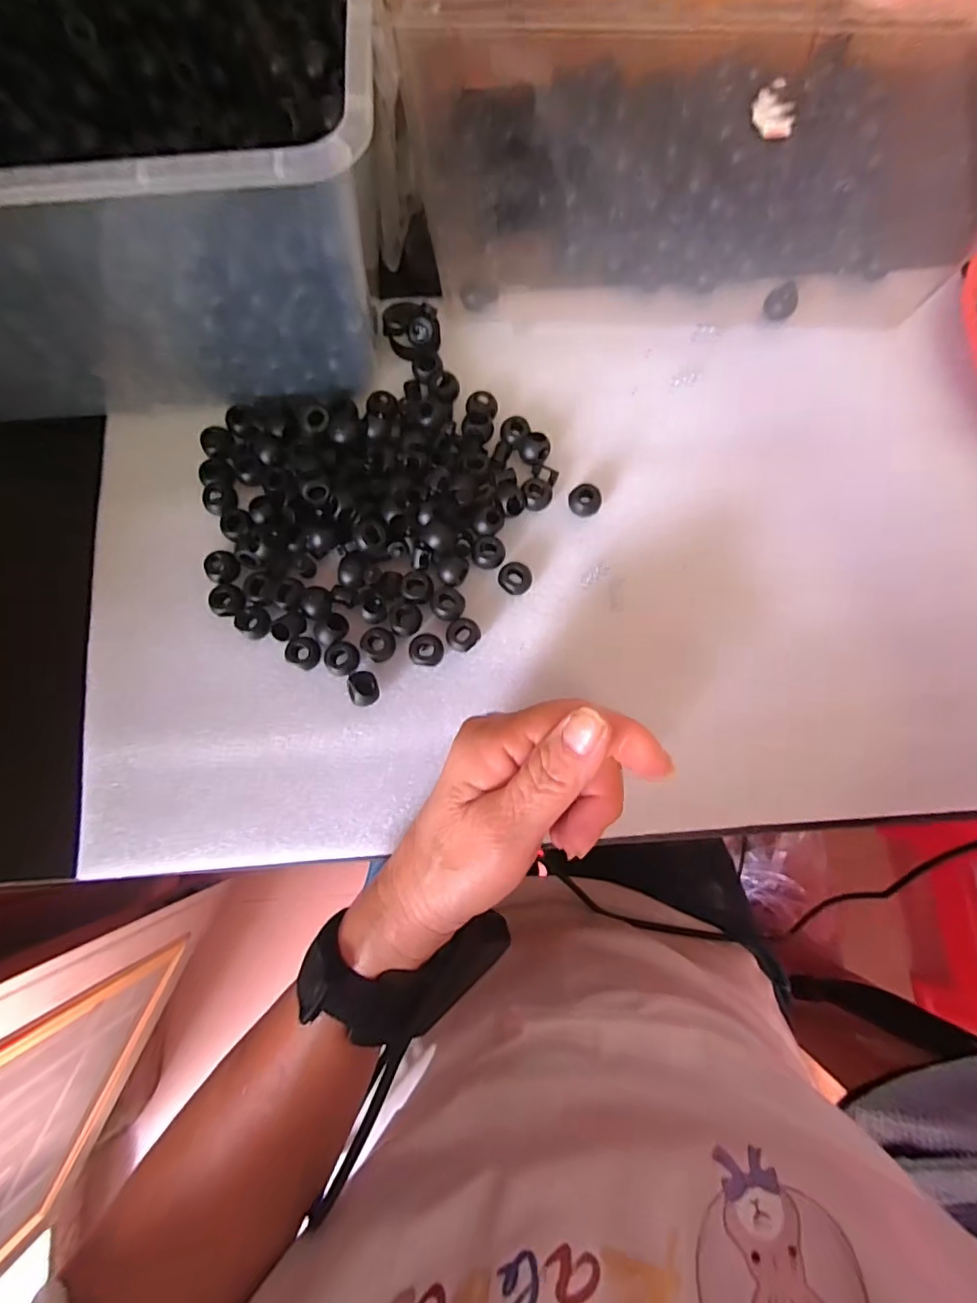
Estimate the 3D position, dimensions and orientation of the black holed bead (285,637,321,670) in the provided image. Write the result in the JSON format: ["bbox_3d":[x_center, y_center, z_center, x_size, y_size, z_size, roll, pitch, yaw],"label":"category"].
[{"bbox_3d":[-0.095,0.001,0.288,0.016,0.010,0.016,0,80,1],"label":"black holed bead"}]

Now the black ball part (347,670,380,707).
[{"bbox_3d":[-0.063,0.019,0.284,0.015,0.014,0.017,-19,80,-3],"label":"black ball part"}]

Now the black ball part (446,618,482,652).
[{"bbox_3d":[-0.013,-0.009,0.290,0.016,0.012,0.017,0,80,1],"label":"black ball part"}]

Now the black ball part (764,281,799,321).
[{"bbox_3d":[0.170,-0.202,0.323,0.018,0.015,0.014,35,82,6],"label":"black ball part"}]

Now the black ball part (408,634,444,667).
[{"bbox_3d":[-0.032,-0.001,0.288,0.017,0.009,0.016,0,80,1],"label":"black ball part"}]

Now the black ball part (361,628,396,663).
[{"bbox_3d":[-0.057,-0.005,0.287,0.017,0.008,0.017,0,80,1],"label":"black ball part"}]

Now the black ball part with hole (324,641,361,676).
[{"bbox_3d":[-0.075,0.003,0.286,0.016,0.007,0.017,0,80,1],"label":"black ball part with hole"}]

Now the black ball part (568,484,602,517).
[{"bbox_3d":[0.052,-0.082,0.304,0.017,0.010,0.015,25,81,5],"label":"black ball part"}]

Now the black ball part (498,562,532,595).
[{"bbox_3d":[0.014,-0.038,0.296,0.017,0.010,0.016,0,80,1],"label":"black ball part"}]

